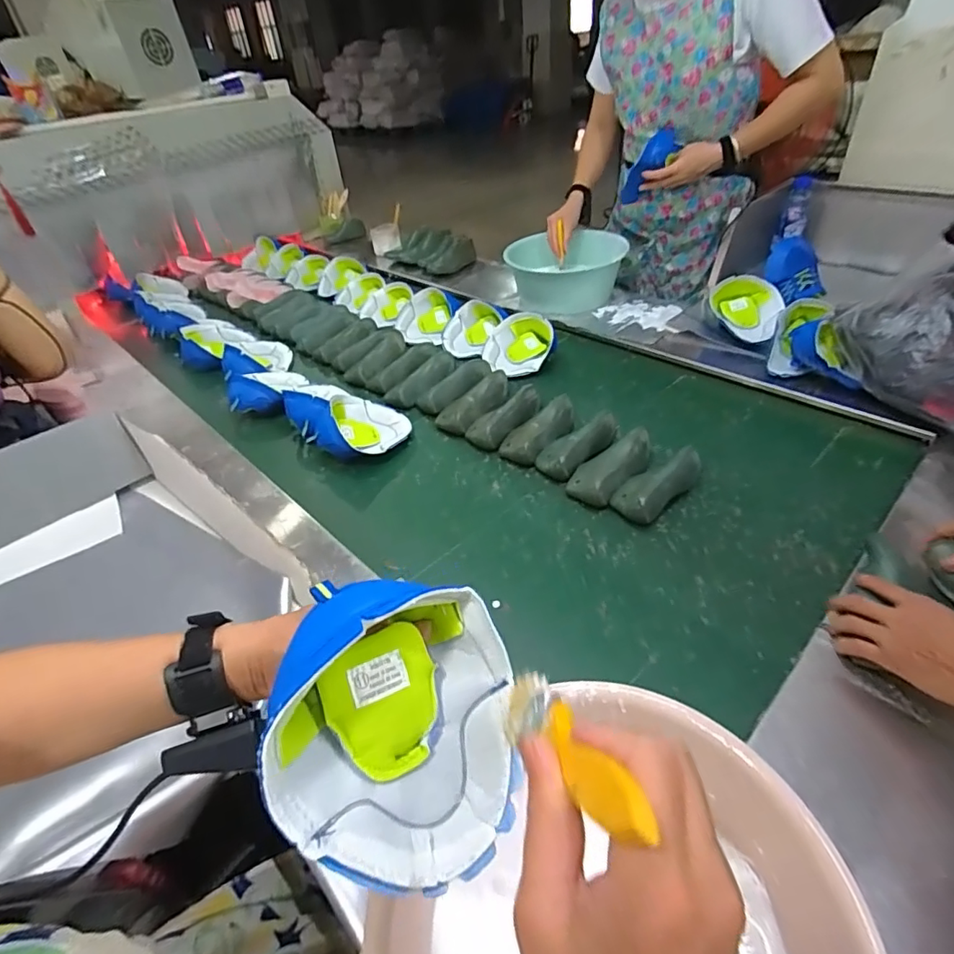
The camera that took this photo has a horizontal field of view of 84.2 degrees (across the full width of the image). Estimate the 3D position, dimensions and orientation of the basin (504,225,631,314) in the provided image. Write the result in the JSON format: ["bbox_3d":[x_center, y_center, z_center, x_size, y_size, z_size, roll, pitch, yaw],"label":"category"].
[{"bbox_3d":[0.245,-0.581,1.455,0.313,0.122,0.261,10,43,17],"label":"basin"}]

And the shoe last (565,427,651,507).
[{"bbox_3d":[0.222,-0.019,0.864,0.159,0.055,0.079,-32,47,-27],"label":"shoe last"}]

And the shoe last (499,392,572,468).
[{"bbox_3d":[0.115,-0.090,0.964,0.082,0.057,0.174,25,50,31],"label":"shoe last"}]

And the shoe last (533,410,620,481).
[{"bbox_3d":[0.177,-0.055,0.915,0.158,0.058,0.087,-29,46,-24],"label":"shoe last"}]

